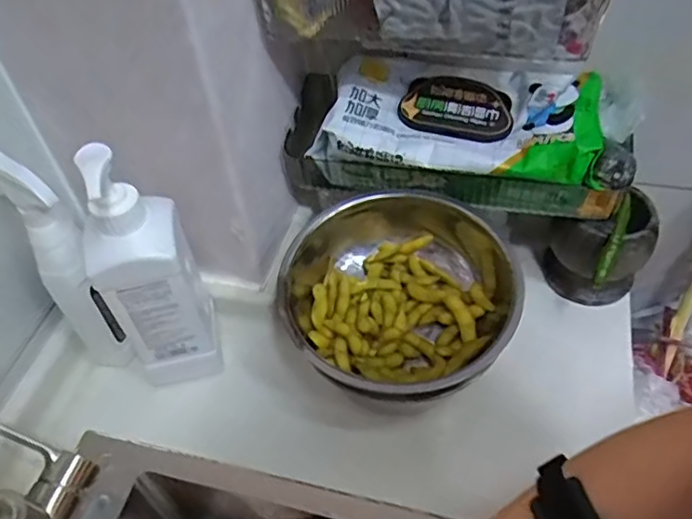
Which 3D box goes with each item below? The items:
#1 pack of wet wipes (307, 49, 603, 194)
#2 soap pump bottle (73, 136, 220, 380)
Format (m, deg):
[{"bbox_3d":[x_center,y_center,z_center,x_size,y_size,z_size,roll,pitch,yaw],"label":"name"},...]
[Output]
[{"bbox_3d":[0.110,-0.142,0.581,0.254,0.060,0.112,6,51,9],"label":"pack of wet wipes"},{"bbox_3d":[-0.176,0.019,0.543,0.084,0.274,0.062,-23,52,-14],"label":"soap pump bottle"}]

